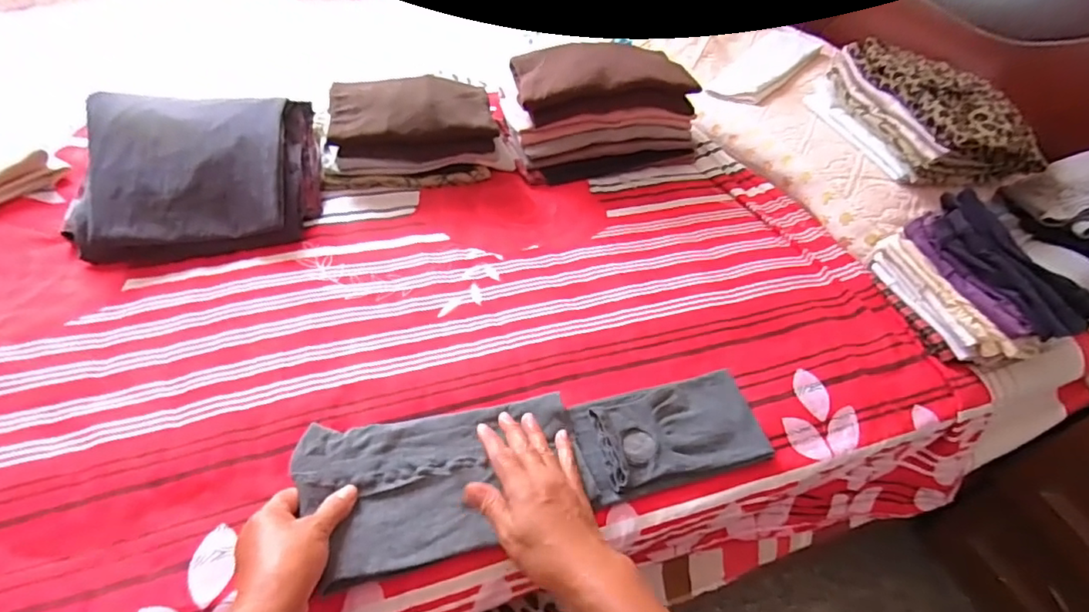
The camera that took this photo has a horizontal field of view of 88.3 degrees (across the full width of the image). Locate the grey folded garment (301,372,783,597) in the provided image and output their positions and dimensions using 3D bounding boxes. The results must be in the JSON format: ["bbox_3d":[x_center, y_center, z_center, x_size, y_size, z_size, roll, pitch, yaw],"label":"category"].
[{"bbox_3d":[0.006,0.149,0.528,0.438,0.029,0.141,-5,47,-13],"label":"grey folded garment"}]

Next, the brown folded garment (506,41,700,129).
[{"bbox_3d":[0.095,-0.350,0.860,0.270,0.066,0.142,-4,49,-9],"label":"brown folded garment"}]

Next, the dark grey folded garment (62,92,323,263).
[{"bbox_3d":[-0.435,-0.177,0.712,0.263,0.104,0.232,-8,47,-13],"label":"dark grey folded garment"}]

